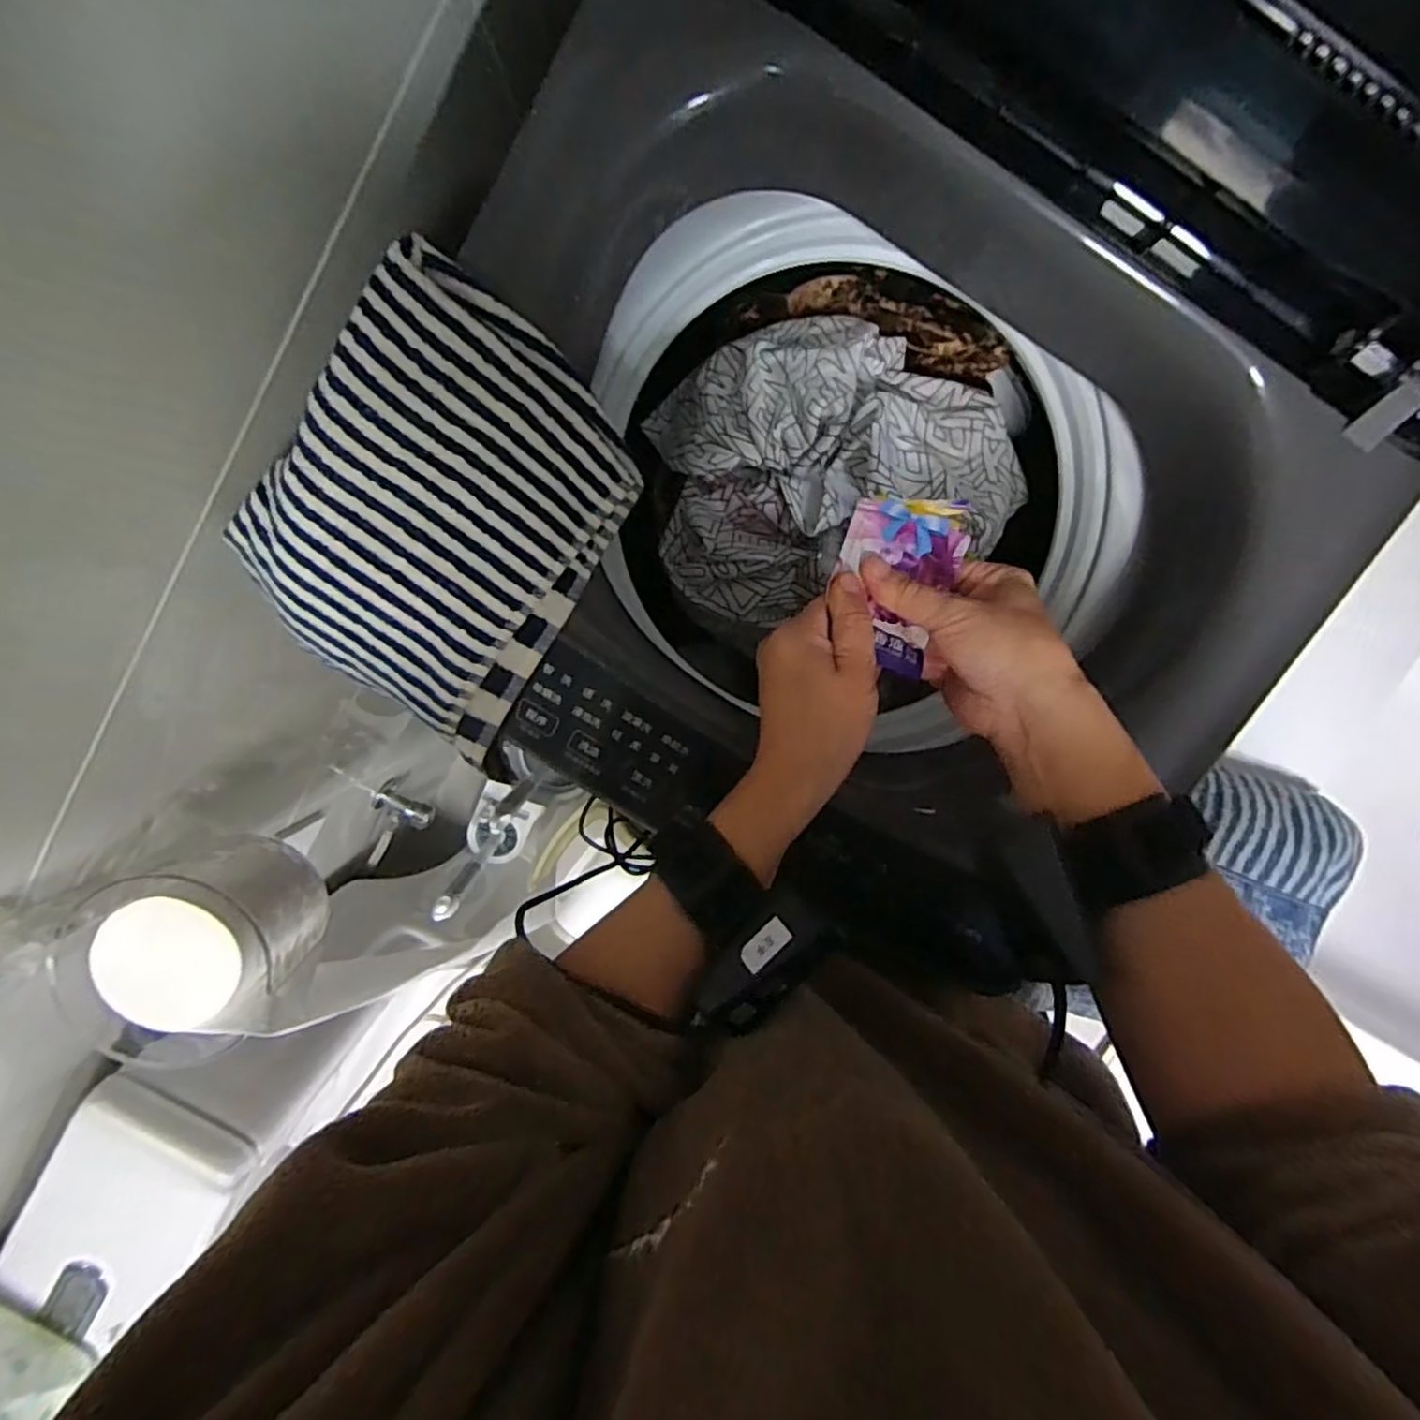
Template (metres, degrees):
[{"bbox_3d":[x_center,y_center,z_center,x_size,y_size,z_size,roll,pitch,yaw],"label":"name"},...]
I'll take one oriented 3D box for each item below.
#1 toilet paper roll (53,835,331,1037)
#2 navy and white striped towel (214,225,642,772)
[{"bbox_3d":[-0.340,0.152,0.456,0.128,0.114,0.106,11,97,-3],"label":"toilet paper roll"},{"bbox_3d":[-0.139,-0.095,0.349,0.163,0.053,0.211,37,95,-6],"label":"navy and white striped towel"}]

